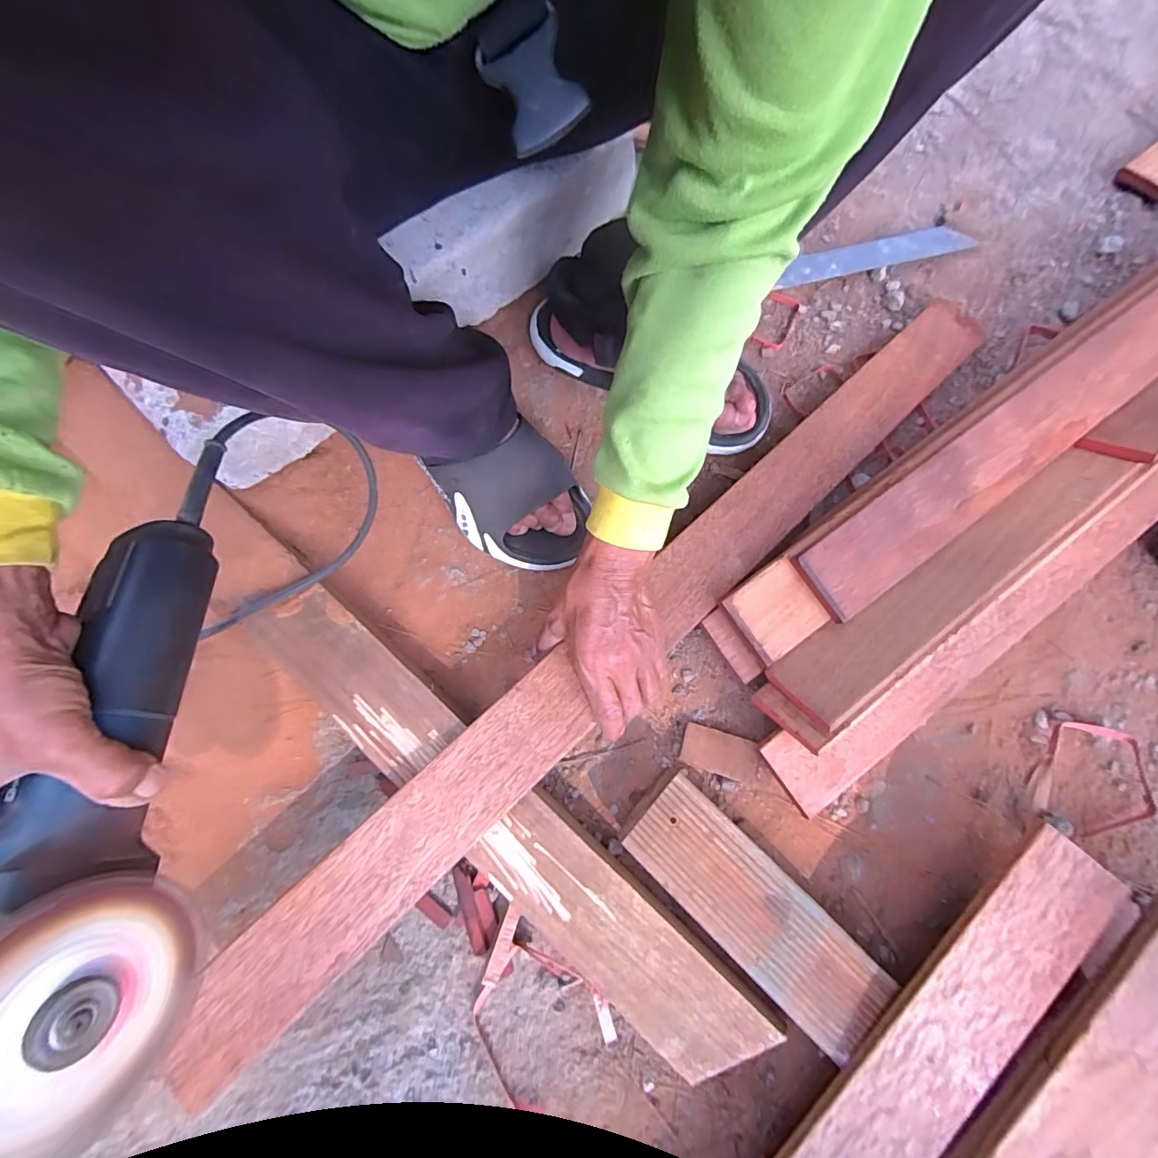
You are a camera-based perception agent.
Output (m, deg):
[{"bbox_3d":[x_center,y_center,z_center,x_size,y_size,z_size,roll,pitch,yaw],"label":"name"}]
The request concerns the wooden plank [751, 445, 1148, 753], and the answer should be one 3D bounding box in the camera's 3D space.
[{"bbox_3d":[0.308,0.000,0.409,0.379,0.044,0.066,-36,75,-5],"label":"wooden plank"}]

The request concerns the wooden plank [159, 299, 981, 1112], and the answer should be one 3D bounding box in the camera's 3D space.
[{"bbox_3d":[0.066,0.017,0.429,0.859,0.031,0.070,-41,82,-14],"label":"wooden plank"}]

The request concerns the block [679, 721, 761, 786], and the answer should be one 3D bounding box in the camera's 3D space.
[{"bbox_3d":[0.119,0.147,0.425,0.061,0.022,0.033,17,78,3],"label":"block"}]

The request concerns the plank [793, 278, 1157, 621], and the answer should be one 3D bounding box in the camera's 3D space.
[{"bbox_3d":[0.715,-0.362,0.490,1.306,0.042,0.076,-35,76,-9],"label":"plank"}]

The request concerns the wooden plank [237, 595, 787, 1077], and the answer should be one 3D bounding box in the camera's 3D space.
[{"bbox_3d":[-0.076,0.180,0.390,0.478,0.040,0.087,40,84,8],"label":"wooden plank"}]

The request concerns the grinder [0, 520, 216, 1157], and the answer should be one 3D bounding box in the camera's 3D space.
[{"bbox_3d":[-0.248,0.101,0.248,0.082,0.083,0.277,-8,65,-2],"label":"grinder"}]

